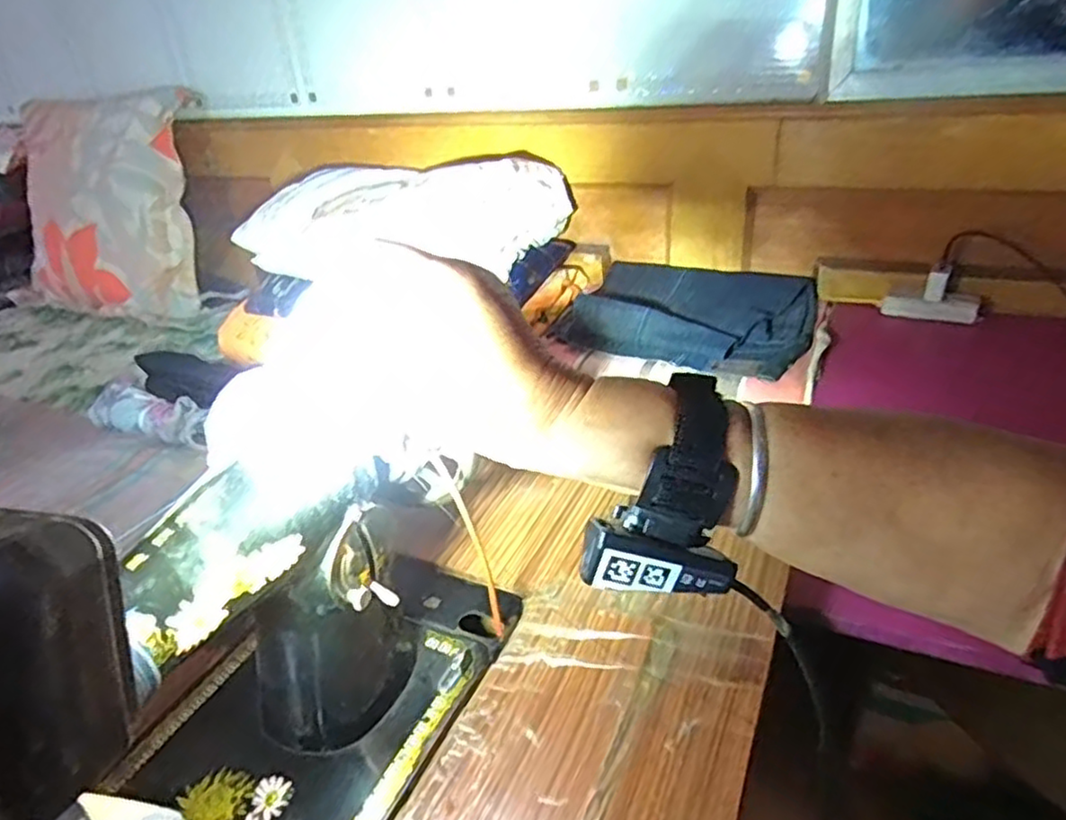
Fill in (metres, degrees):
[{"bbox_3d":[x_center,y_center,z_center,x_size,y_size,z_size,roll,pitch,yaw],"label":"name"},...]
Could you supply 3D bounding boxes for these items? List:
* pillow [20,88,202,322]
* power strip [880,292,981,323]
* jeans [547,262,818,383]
[{"bbox_3d":[-0.935,-0.417,1.488,0.486,0.490,0.153,14,16,32],"label":"pillow"},{"bbox_3d":[0.552,-0.146,0.956,0.117,0.034,0.023,10,33,23],"label":"power strip"},{"bbox_3d":[0.233,-0.152,0.998,0.320,0.052,0.299,11,33,26],"label":"jeans"}]

